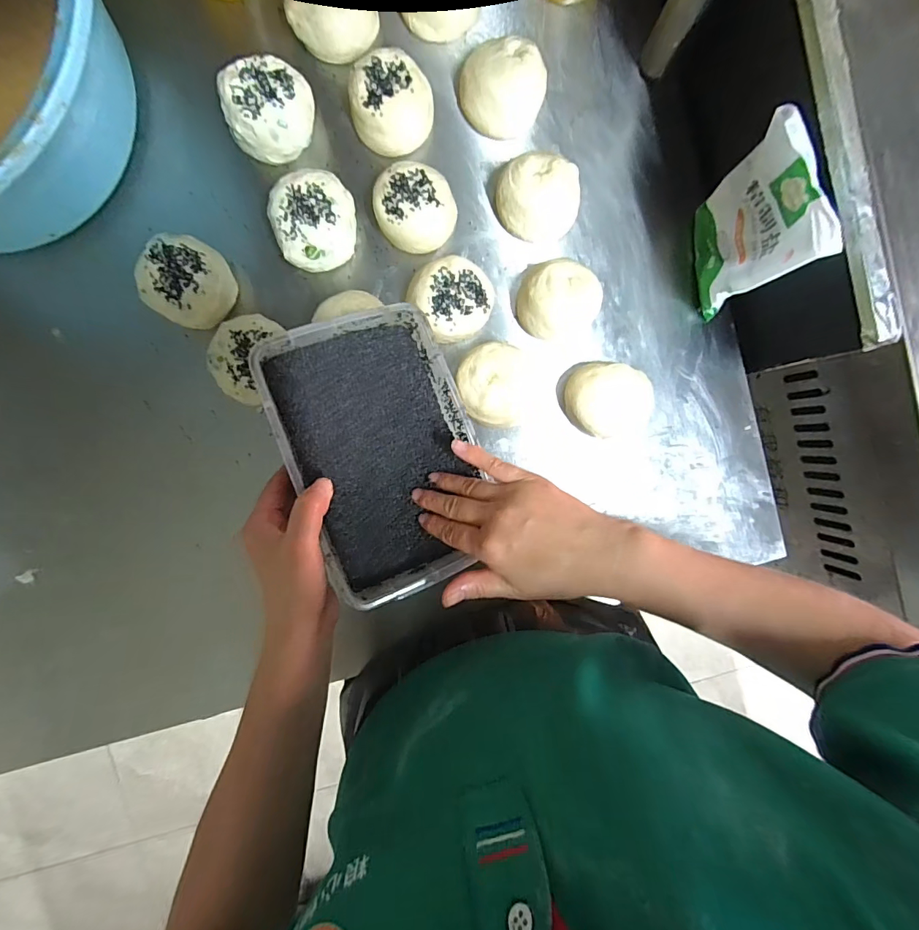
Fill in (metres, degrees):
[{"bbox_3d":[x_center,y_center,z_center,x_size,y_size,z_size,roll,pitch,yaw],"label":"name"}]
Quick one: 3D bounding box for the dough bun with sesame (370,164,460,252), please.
[{"bbox_3d":[-0.043,-0.243,0.423,0.071,0.044,0.079,-44,94,0],"label":"dough bun with sesame"}]

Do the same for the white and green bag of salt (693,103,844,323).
[{"bbox_3d":[0.244,-0.203,0.376,0.020,0.143,0.111,-8,93,-2],"label":"white and green bag of salt"}]

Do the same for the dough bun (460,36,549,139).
[{"bbox_3d":[0.040,-0.356,0.425,0.074,0.044,0.070,-3,93,-3],"label":"dough bun"}]

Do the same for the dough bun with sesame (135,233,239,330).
[{"bbox_3d":[-0.246,-0.166,0.415,0.069,0.057,0.072,0,93,-3],"label":"dough bun with sesame"}]

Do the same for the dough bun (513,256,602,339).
[{"bbox_3d":[0.097,-0.158,0.433,0.078,0.043,0.069,-14,93,-2],"label":"dough bun"}]

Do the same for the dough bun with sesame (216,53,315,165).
[{"bbox_3d":[-0.173,-0.324,0.410,0.076,0.045,0.069,-23,94,-1],"label":"dough bun with sesame"}]

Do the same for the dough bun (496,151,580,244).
[{"bbox_3d":[0.074,-0.253,0.429,0.074,0.043,0.066,2,93,-3],"label":"dough bun"}]

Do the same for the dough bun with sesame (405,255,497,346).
[{"bbox_3d":[-0.005,-0.159,0.433,0.072,0.038,0.075,0,93,-3],"label":"dough bun with sesame"}]

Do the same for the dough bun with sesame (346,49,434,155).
[{"bbox_3d":[-0.064,-0.338,0.420,0.073,0.041,0.070,0,93,-3],"label":"dough bun with sesame"}]

